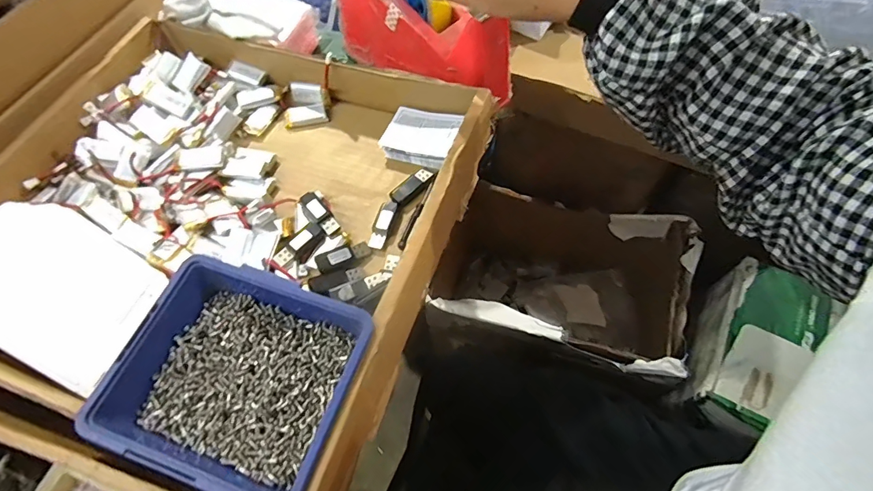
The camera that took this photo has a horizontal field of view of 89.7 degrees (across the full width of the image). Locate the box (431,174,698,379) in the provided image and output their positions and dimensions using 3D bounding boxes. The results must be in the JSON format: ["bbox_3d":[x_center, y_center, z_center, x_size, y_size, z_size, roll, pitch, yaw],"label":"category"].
[{"bbox_3d":[0.218,0.088,0.891,0.454,0.284,0.309,17,63,12],"label":"box"}]

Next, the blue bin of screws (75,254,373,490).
[{"bbox_3d":[-0.122,0.084,0.284,0.138,0.049,0.124,16,63,12],"label":"blue bin of screws"}]

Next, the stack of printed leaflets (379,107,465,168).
[{"bbox_3d":[-0.013,-0.103,0.412,0.066,0.024,0.053,17,63,12],"label":"stack of printed leaflets"}]

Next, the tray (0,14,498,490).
[{"bbox_3d":[-0.186,-0.036,0.370,0.384,0.059,0.347,17,63,12],"label":"tray"}]

